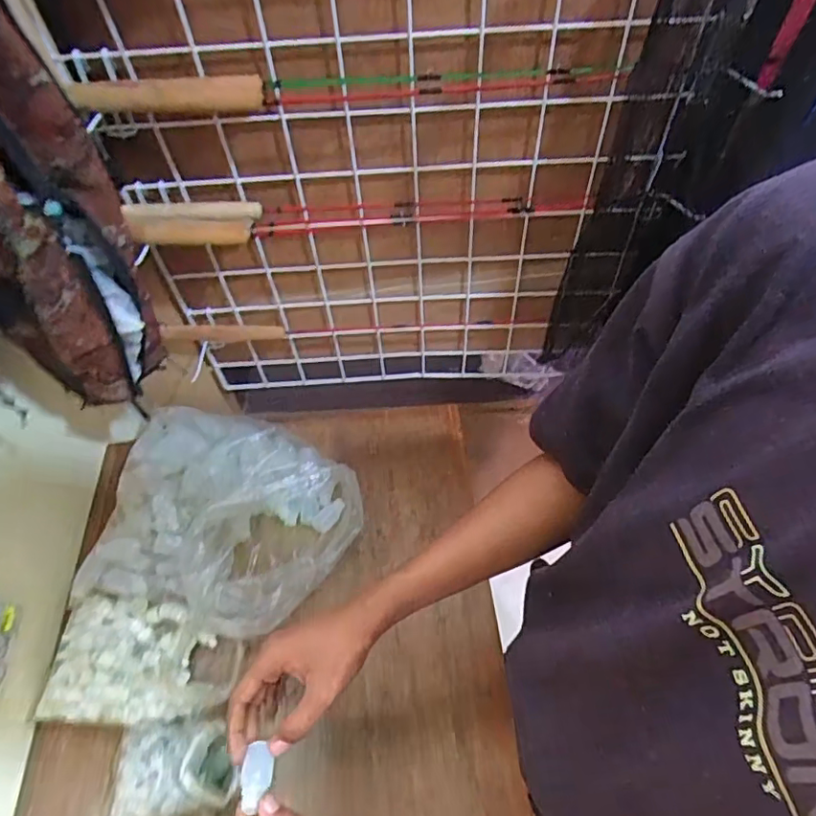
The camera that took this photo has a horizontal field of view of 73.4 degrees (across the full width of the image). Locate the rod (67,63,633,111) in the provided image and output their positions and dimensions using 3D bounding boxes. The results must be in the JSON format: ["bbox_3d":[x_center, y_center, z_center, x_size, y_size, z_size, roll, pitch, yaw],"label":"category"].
[{"bbox_3d":[-0.046,-0.270,0.453,0.440,0.028,0.032,-4,55,0],"label":"rod"}]

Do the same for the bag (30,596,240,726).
[{"bbox_3d":[-0.279,0.271,0.588,0.185,0.049,0.120,2,55,4],"label":"bag"}]

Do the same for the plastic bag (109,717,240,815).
[{"bbox_3d":[-0.227,0.348,0.535,0.114,0.021,0.079,-9,55,-3],"label":"plastic bag"}]

